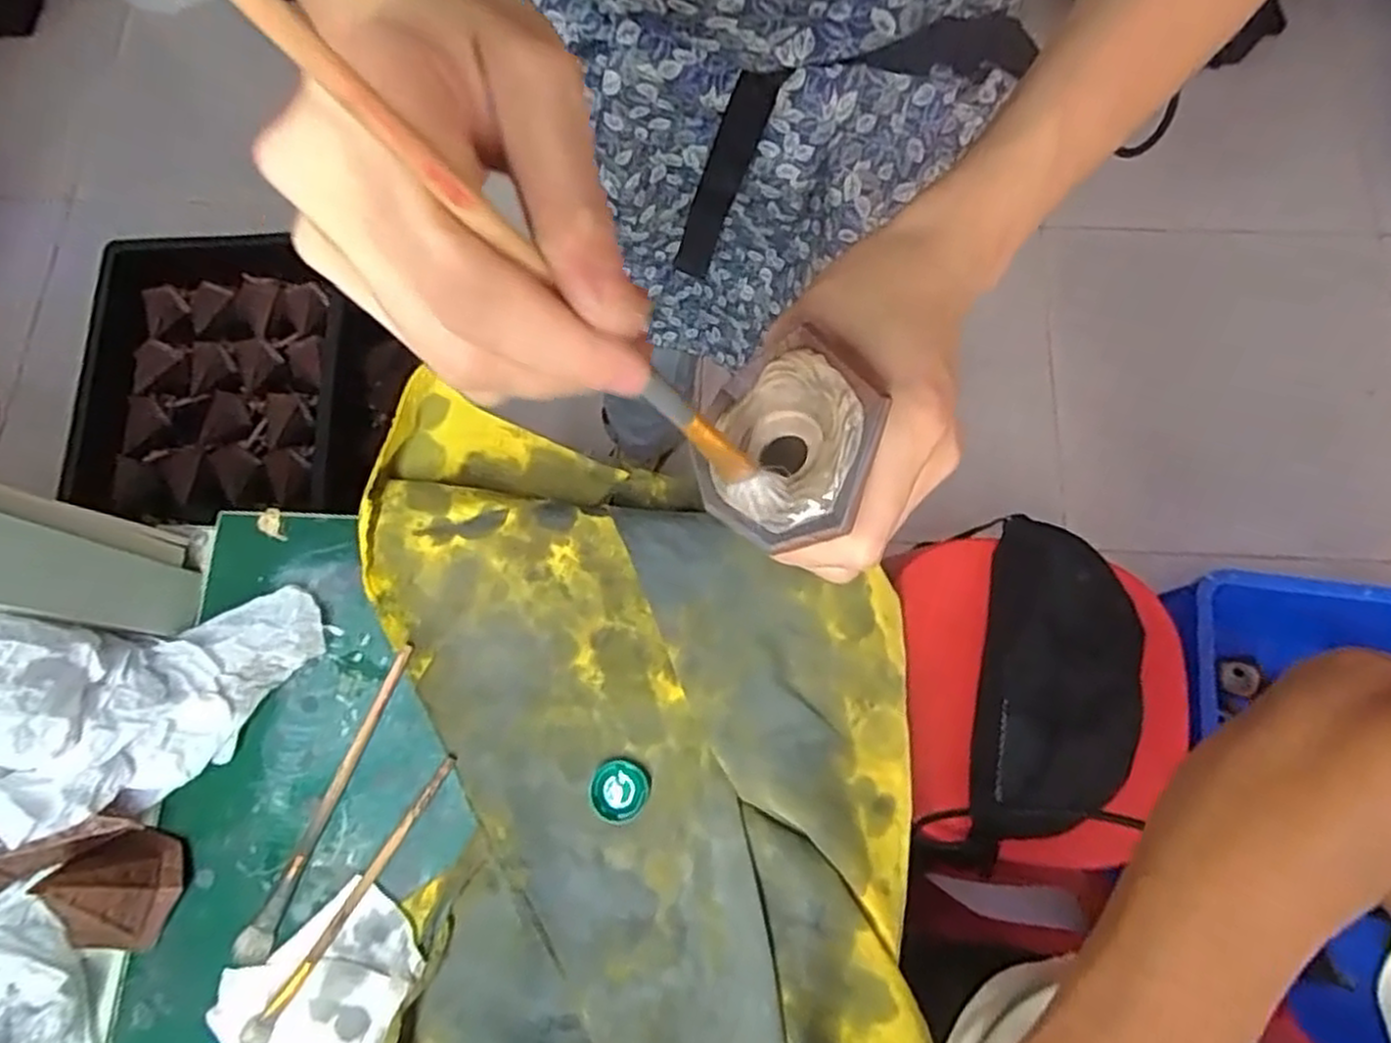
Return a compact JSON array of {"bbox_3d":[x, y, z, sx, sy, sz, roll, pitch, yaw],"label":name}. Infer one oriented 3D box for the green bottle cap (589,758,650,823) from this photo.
[{"bbox_3d":[-0.043,0.153,0.428,0.031,0.010,0.033,0,75,1],"label":"green bottle cap"}]

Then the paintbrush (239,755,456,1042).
[{"bbox_3d":[-0.188,0.207,0.417,0.013,0.010,0.171,33,78,9],"label":"paintbrush"}]

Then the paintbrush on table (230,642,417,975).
[{"bbox_3d":[-0.210,0.155,0.431,0.016,0.015,0.182,19,76,6],"label":"paintbrush on table"}]

